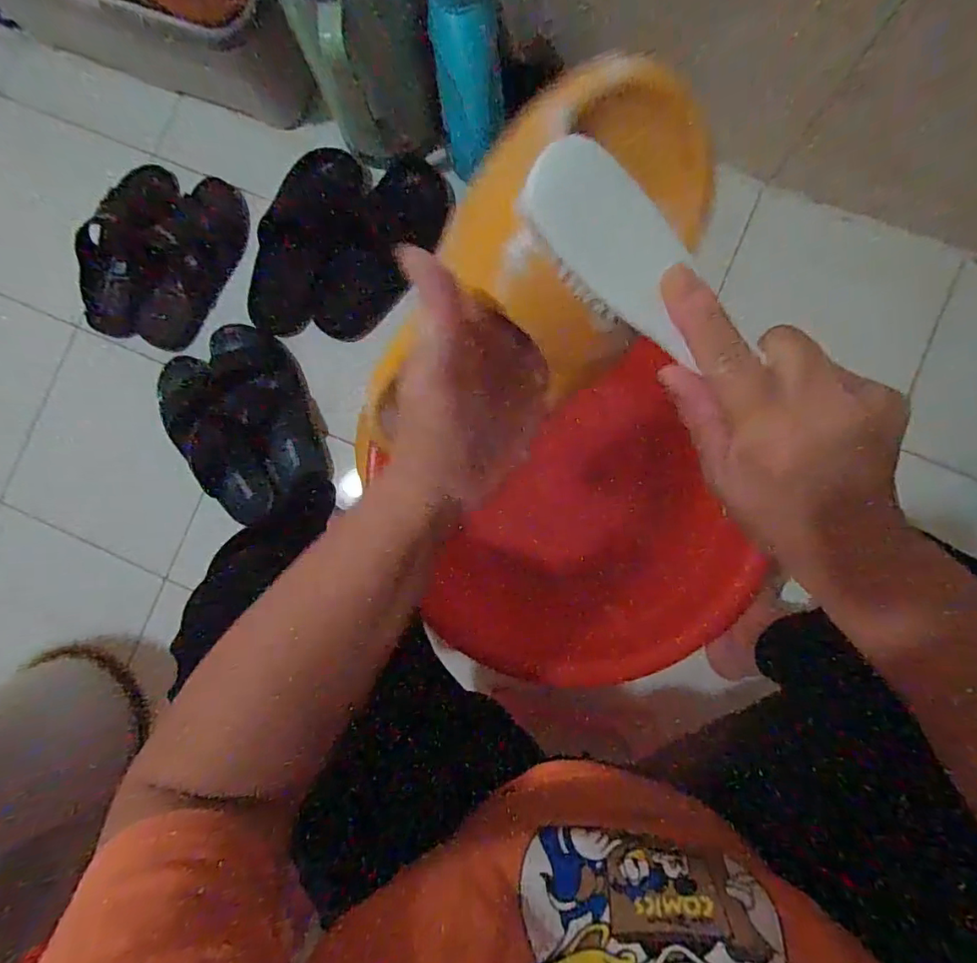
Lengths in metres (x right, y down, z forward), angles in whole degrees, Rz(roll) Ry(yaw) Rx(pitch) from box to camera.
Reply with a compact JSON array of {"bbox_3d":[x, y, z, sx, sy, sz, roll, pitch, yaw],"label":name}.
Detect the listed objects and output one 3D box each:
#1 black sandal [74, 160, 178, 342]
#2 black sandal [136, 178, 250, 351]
[{"bbox_3d":[-0.559,-0.361,0.796,0.098,0.048,0.269,18,89,3],"label":"black sandal"},{"bbox_3d":[-0.470,-0.346,0.815,0.117,0.044,0.280,22,89,4],"label":"black sandal"}]

